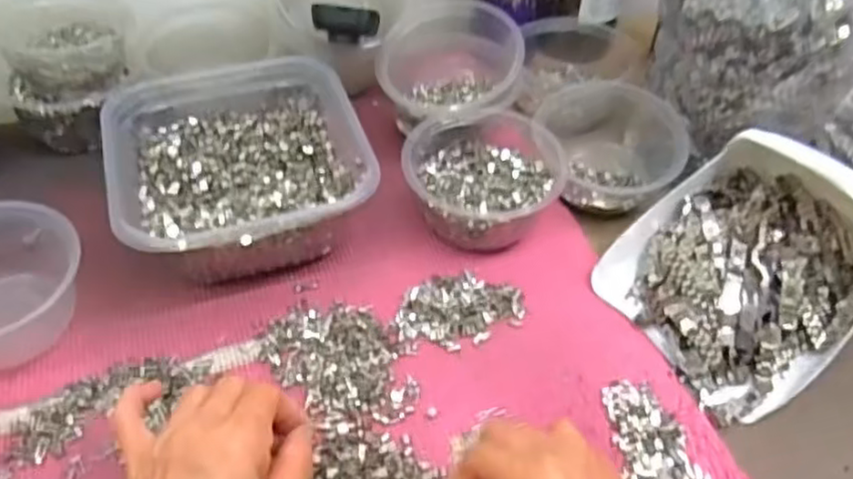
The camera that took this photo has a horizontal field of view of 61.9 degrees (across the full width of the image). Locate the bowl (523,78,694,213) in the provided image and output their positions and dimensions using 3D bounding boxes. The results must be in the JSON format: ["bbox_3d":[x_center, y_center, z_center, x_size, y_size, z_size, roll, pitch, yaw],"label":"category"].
[{"bbox_3d":[0.145,-0.075,0.577,0.115,0.068,0.105,1,48,-1],"label":"bowl"}]

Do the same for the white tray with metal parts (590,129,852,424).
[{"bbox_3d":[0.227,0.009,0.486,0.175,0.079,0.152,-29,56,-25],"label":"white tray with metal parts"}]

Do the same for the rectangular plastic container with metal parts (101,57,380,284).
[{"bbox_3d":[-0.137,-0.056,0.531,0.165,0.078,0.182,-13,50,-13],"label":"rectangular plastic container with metal parts"}]

